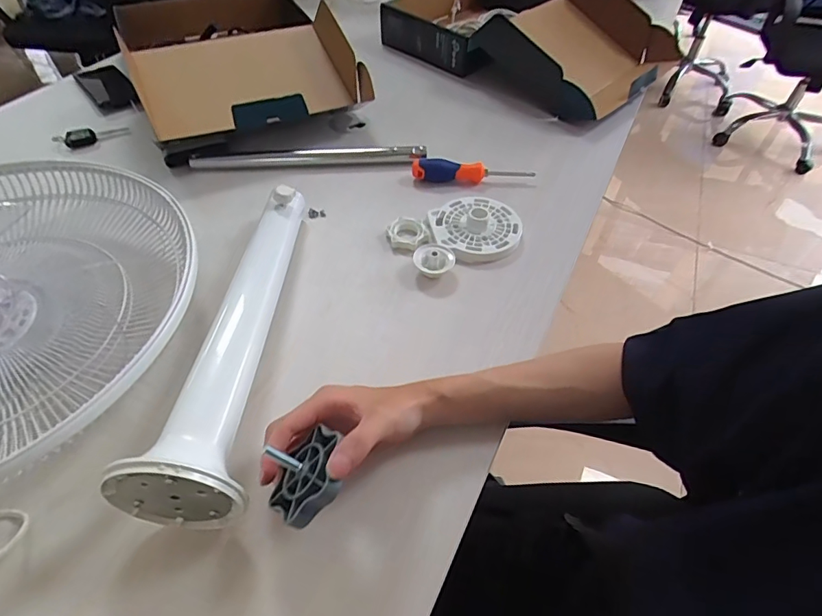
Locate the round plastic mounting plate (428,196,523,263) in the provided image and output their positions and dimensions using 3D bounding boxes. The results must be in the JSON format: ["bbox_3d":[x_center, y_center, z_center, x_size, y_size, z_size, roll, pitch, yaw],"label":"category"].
[{"bbox_3d":[0.090,-0.113,0.651,0.116,0.030,0.113,1,50,-1],"label":"round plastic mounting plate"}]

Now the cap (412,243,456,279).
[{"bbox_3d":[0.029,-0.061,0.603,0.050,0.026,0.049,1,50,-1],"label":"cap"}]

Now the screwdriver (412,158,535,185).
[{"bbox_3d":[0.094,-0.209,0.736,0.182,0.036,0.028,5,50,2],"label":"screwdriver"}]

